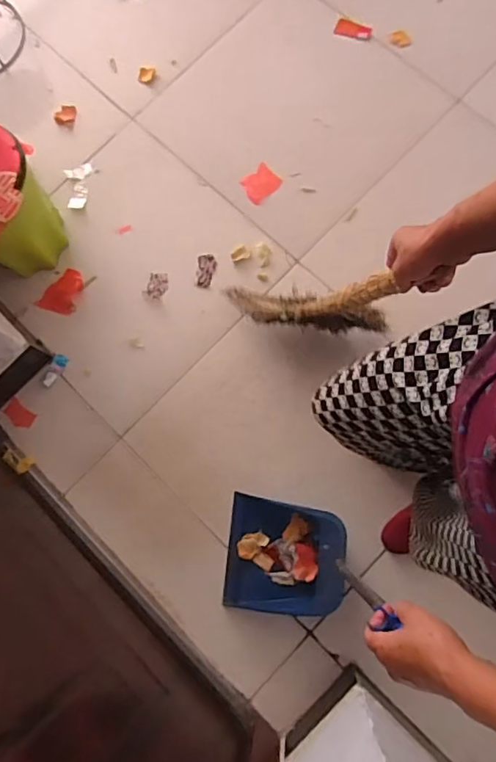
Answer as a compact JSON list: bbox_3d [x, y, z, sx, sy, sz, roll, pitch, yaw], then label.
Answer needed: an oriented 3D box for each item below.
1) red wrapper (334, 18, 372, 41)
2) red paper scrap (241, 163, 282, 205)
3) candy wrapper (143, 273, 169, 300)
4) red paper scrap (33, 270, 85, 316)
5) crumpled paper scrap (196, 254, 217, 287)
[{"bbox_3d":[0.292,-0.971,1.539,0.101,0.012,0.049,24,78,6],"label":"red wrapper"},{"bbox_3d":[0.032,-0.513,1.450,0.079,0.005,0.100,41,79,7],"label":"red paper scrap"},{"bbox_3d":[-0.229,-0.241,1.404,0.052,0.004,0.075,21,79,7],"label":"candy wrapper"},{"bbox_3d":[-0.476,-0.232,1.420,0.104,0.020,0.120,17,79,6],"label":"red paper scrap"},{"bbox_3d":[-0.106,-0.279,1.404,0.047,0.005,0.089,5,78,3],"label":"crumpled paper scrap"}]

